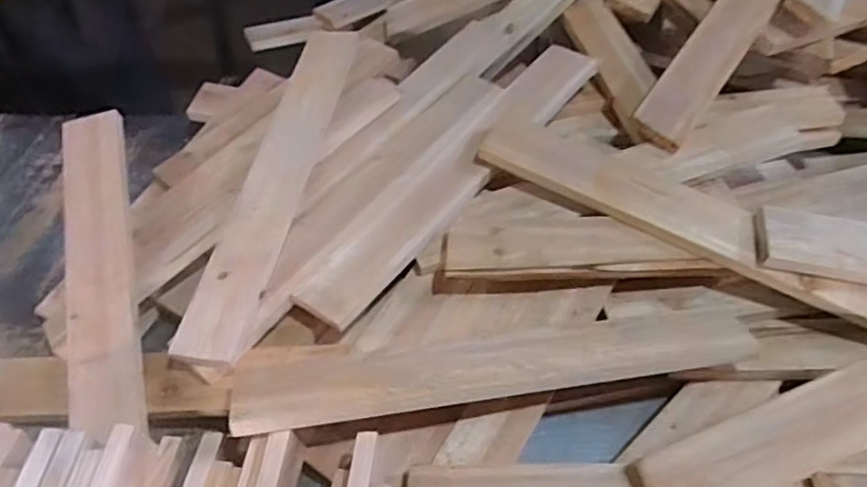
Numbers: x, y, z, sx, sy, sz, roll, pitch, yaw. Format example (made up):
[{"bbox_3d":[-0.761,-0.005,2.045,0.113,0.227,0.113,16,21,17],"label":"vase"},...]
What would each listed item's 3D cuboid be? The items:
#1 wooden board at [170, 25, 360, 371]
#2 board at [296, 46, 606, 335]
[{"bbox_3d":[-0.186,-0.088,0.764,0.072,0.020,0.496,8,58,9],"label":"wooden board"},{"bbox_3d":[0.035,-0.090,0.771,0.068,0.026,0.502,35,64,18],"label":"board"}]

